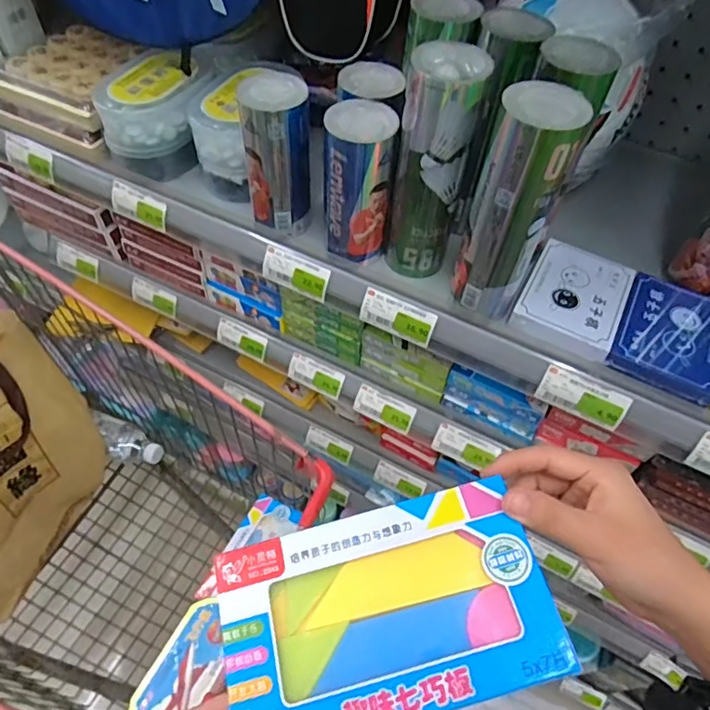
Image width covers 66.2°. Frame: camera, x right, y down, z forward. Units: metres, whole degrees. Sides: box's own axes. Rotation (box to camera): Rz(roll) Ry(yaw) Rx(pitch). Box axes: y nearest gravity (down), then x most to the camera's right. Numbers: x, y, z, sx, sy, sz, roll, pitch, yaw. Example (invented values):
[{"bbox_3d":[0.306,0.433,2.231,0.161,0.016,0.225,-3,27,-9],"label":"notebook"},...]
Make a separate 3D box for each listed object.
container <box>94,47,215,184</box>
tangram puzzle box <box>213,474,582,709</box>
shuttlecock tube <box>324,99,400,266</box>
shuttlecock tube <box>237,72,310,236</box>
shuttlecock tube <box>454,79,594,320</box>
[{"bbox_3d":[-0.233,-0.297,0.658,0.109,0.094,0.165,11,53,3],"label":"container"},{"bbox_3d":[0.015,0.132,0.282,0.163,0.008,0.098,-15,57,-3],"label":"tangram puzzle box"},{"bbox_3d":[0.003,-0.165,0.537,0.070,0.142,0.063,7,53,0],"label":"shuttlecock tube"},{"bbox_3d":[-0.079,-0.201,0.559,0.069,0.146,0.065,-5,54,-9],"label":"shuttlecock tube"},{"bbox_3d":[0.135,-0.124,0.470,0.067,0.200,0.056,19,54,9],"label":"shuttlecock tube"}]

